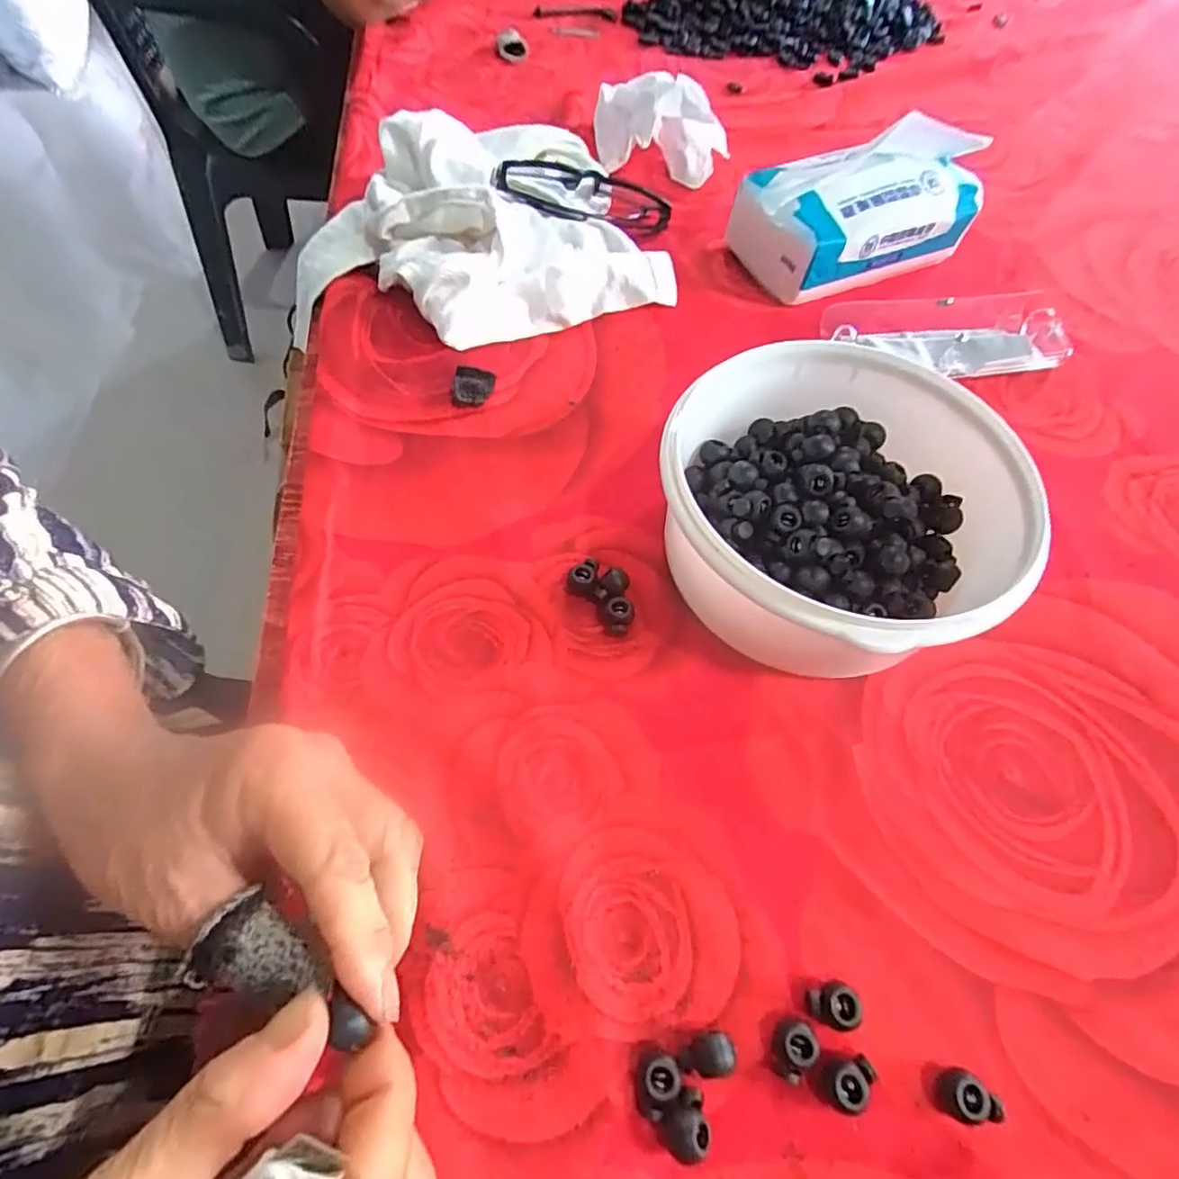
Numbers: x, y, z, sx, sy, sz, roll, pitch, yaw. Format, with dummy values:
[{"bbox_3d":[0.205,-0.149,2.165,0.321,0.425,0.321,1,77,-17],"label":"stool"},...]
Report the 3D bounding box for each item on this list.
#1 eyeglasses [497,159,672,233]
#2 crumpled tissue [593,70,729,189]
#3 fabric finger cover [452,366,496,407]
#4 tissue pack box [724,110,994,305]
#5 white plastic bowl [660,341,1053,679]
[{"bbox_3d":[0.000,-0.286,0.443,0.137,0.031,0.041,-5,58,-26],"label":"eyeglasses"},{"bbox_3d":[0.059,-0.395,0.509,0.108,0.059,0.080,5,60,0],"label":"crumpled tissue"},{"bbox_3d":[-0.071,-0.123,0.369,0.024,0.009,0.028,5,60,0],"label":"fabric finger cover"},{"bbox_3d":[0.197,-0.277,0.431,0.162,0.084,0.081,-18,62,-13],"label":"tissue pack box"},{"bbox_3d":[0.116,-0.034,0.292,0.146,0.076,0.158,1,60,-2],"label":"white plastic bowl"}]

